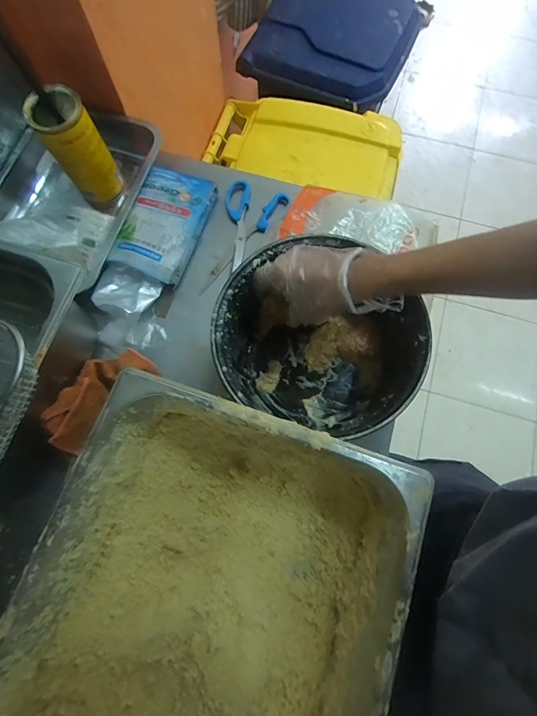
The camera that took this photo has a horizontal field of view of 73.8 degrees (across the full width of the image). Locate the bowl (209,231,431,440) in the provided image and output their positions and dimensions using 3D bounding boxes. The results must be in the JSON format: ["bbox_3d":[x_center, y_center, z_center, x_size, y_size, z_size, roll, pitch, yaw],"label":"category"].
[{"bbox_3d":[0.059,-0.021,0.451,0.229,0.127,0.208,20,75,5],"label":"bowl"}]

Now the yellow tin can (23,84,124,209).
[{"bbox_3d":[-0.268,-0.294,0.517,0.071,0.146,0.067,0,74,0],"label":"yellow tin can"}]

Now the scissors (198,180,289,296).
[{"bbox_3d":[-0.058,-0.195,0.554,0.084,0.020,0.194,34,76,9],"label":"scissors"}]

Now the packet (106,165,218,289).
[{"bbox_3d":[-0.156,-0.206,0.538,0.105,0.028,0.182,18,74,5],"label":"packet"}]

